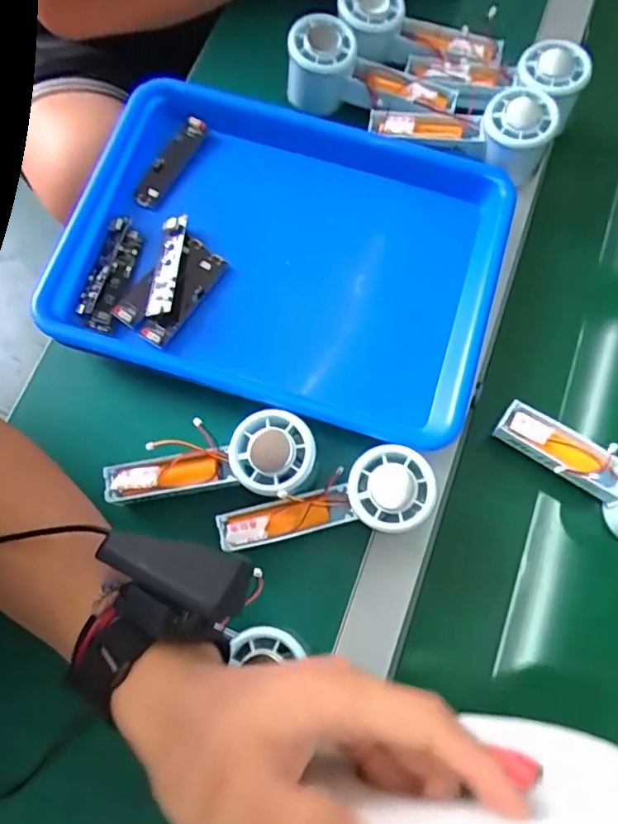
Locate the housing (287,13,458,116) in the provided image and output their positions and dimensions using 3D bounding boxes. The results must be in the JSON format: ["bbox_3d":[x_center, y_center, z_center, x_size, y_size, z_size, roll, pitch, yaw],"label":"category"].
[{"bbox_3d":[0.056,-0.288,0.499,0.149,0.061,0.048,15,74,4],"label":"housing"}]

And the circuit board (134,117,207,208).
[{"bbox_3d":[-0.119,-0.214,0.490,0.019,0.009,0.091,34,80,-7],"label":"circuit board"}]

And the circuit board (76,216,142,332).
[{"bbox_3d":[-0.158,-0.110,0.455,0.029,0.007,0.094,17,75,-13],"label":"circuit board"}]

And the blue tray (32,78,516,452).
[{"bbox_3d":[-0.021,-0.122,0.469,0.333,0.049,0.247,16,74,4],"label":"blue tray"}]

